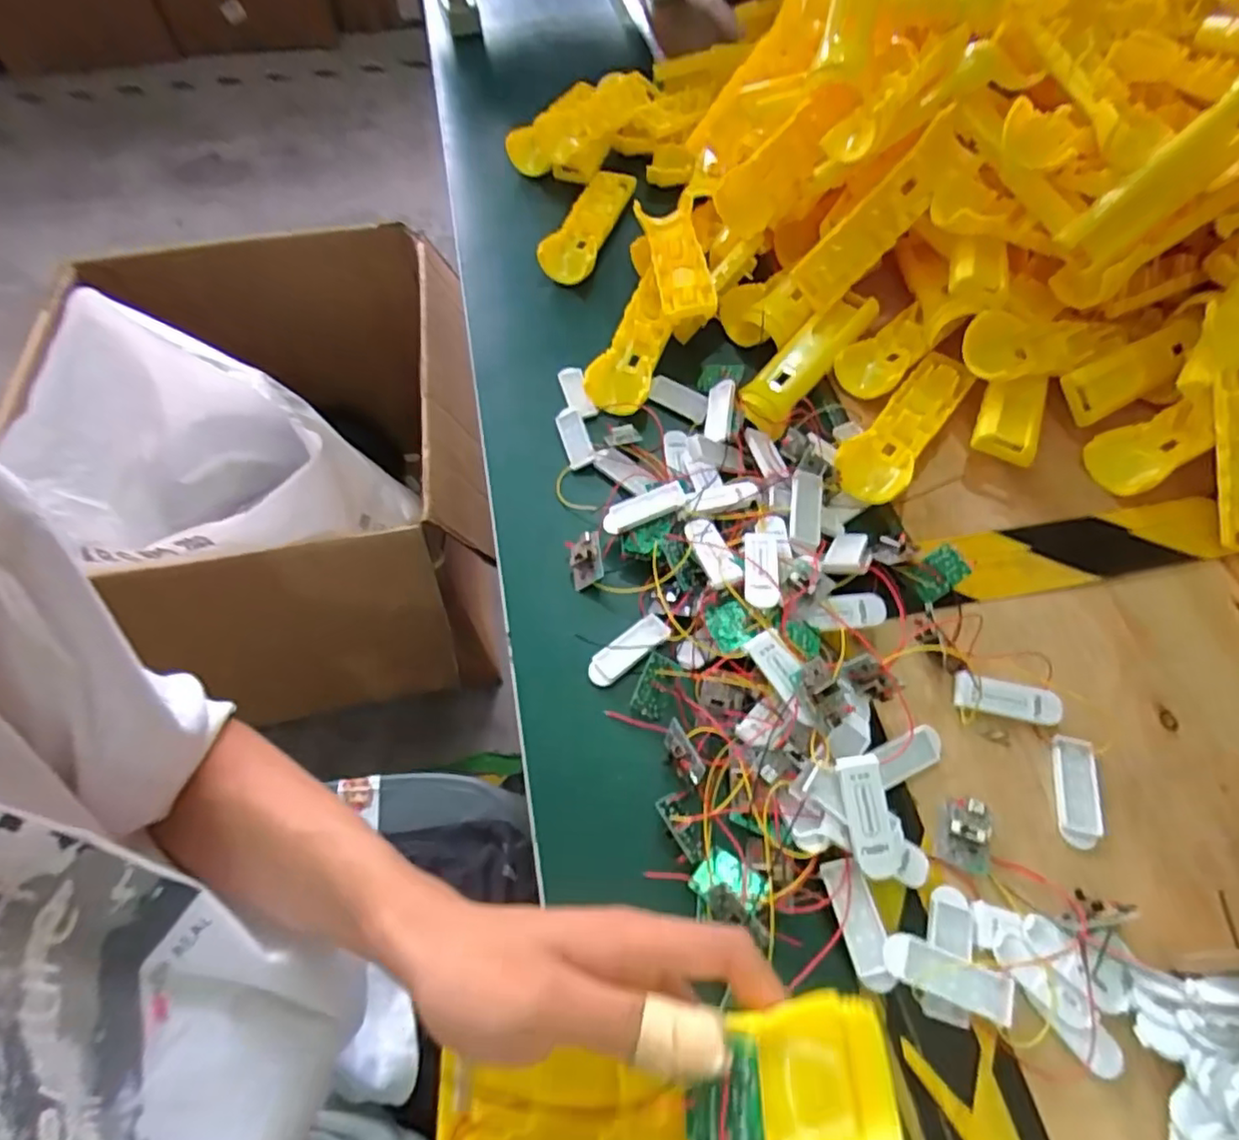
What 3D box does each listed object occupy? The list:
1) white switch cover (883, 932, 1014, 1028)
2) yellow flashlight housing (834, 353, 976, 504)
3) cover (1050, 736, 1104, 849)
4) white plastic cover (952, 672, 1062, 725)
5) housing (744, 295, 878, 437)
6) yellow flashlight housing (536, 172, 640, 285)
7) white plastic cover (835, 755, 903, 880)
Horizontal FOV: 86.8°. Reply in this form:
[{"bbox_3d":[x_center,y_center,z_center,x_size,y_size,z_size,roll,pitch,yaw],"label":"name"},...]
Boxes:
[{"bbox_3d":[0.156,0.194,0.312,0.057,0.012,0.020,18,61,10],"label":"white switch cover"},{"bbox_3d":[0.213,-0.107,0.490,0.049,0.021,0.157,34,65,18],"label":"yellow flashlight housing"},{"bbox_3d":[0.252,0.122,0.361,0.022,0.005,0.058,11,60,6],"label":"cover"},{"bbox_3d":[0.227,0.076,0.385,0.058,0.010,0.020,13,60,7],"label":"white plastic cover"},{"bbox_3d":[0.148,-0.169,0.529,0.043,0.033,0.164,33,65,18],"label":"housing"},{"bbox_3d":[-0.026,-0.334,0.634,0.050,0.026,0.157,19,61,10],"label":"yellow flashlight housing"},{"bbox_3d":[0.128,0.124,0.334,0.025,0.009,0.058,-10,79,-6],"label":"white plastic cover"}]

